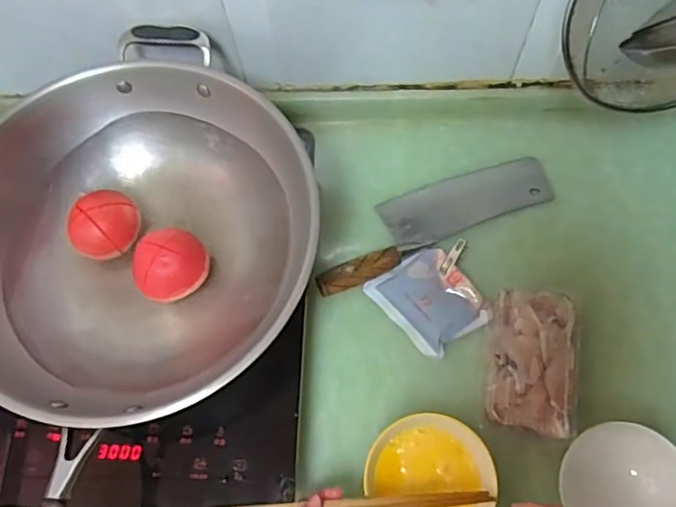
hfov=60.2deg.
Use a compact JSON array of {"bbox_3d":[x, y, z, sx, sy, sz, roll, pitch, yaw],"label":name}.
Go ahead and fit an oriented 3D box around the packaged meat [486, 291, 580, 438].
[{"bbox_3d":[0.189,0.106,0.575,0.081,0.045,0.134,11,70,7],"label":"packaged meat"}]

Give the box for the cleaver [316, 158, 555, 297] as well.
[{"bbox_3d":[0.102,-0.042,0.640,0.282,0.032,0.075,-24,70,-7],"label":"cleaver"}]

